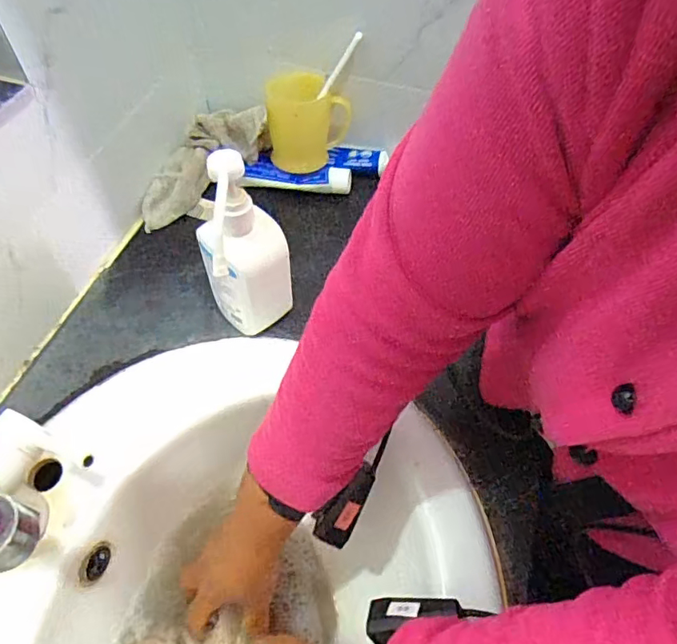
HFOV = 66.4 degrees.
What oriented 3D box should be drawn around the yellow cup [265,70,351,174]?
[{"bbox_3d":[-0.037,-0.248,0.656,0.102,0.116,0.067,1,56,-1],"label":"yellow cup"}]

